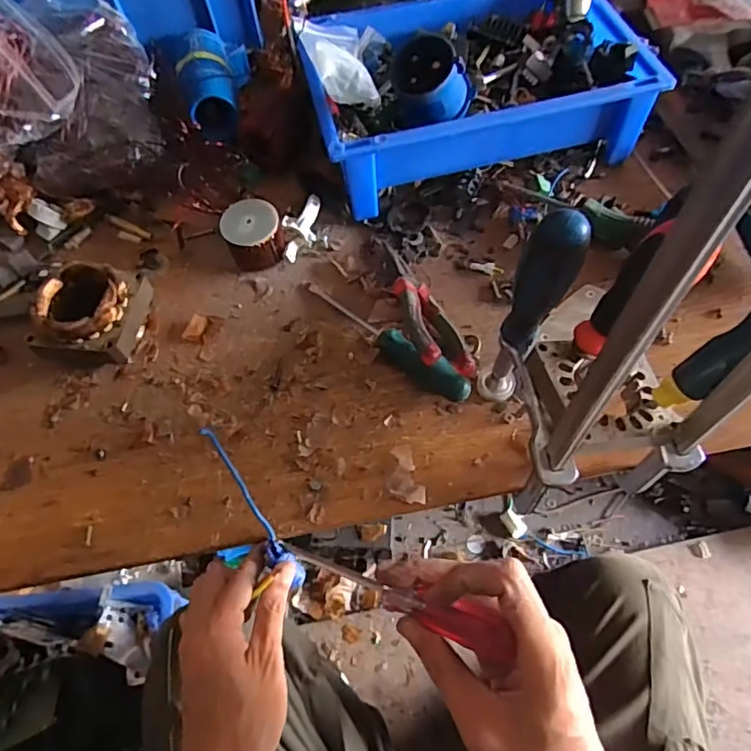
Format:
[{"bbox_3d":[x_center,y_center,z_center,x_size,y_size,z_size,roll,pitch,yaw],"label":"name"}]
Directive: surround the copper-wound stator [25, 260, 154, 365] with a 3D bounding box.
[{"bbox_3d":[-0.240,-0.051,0.466,0.083,0.051,0.078,2,60,5],"label":"copper-wound stator"}]

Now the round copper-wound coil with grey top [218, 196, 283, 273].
[{"bbox_3d":[-0.111,-0.127,0.505,0.052,0.049,0.048,-18,60,-6],"label":"round copper-wound coil with grey top"}]

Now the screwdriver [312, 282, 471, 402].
[{"bbox_3d":[0.005,-0.034,0.459,0.026,0.036,0.180,-41,65,-18],"label":"screwdriver"}]

